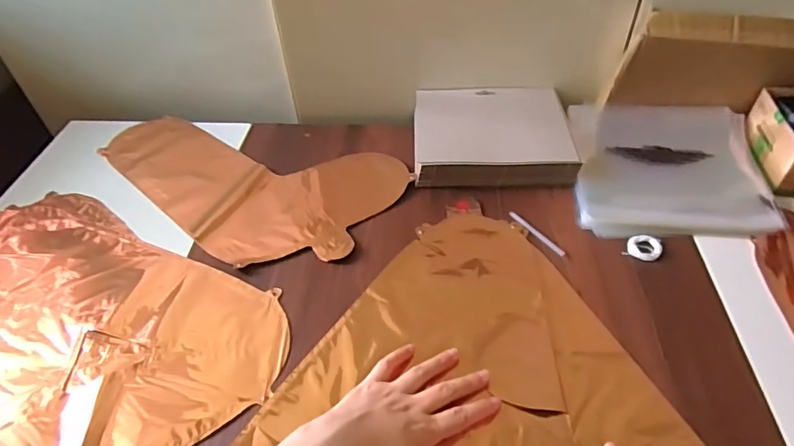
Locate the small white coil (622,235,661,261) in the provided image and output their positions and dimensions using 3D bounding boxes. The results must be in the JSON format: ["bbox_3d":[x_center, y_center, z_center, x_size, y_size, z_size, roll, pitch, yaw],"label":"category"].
[{"bbox_3d":[0.268,0.027,0.546,0.035,0.008,0.031,18,49,20],"label":"small white coil"}]

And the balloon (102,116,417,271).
[{"bbox_3d":[-0.219,-0.050,0.645,0.427,0.005,0.214,13,48,15],"label":"balloon"}]

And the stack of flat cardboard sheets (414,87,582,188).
[{"bbox_3d":[0.122,-0.116,0.664,0.194,0.039,0.173,-2,45,2],"label":"stack of flat cardboard sheets"}]

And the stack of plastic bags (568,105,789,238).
[{"bbox_3d":[0.332,-0.073,0.617,0.218,0.032,0.223,3,46,7],"label":"stack of plastic bags"}]

